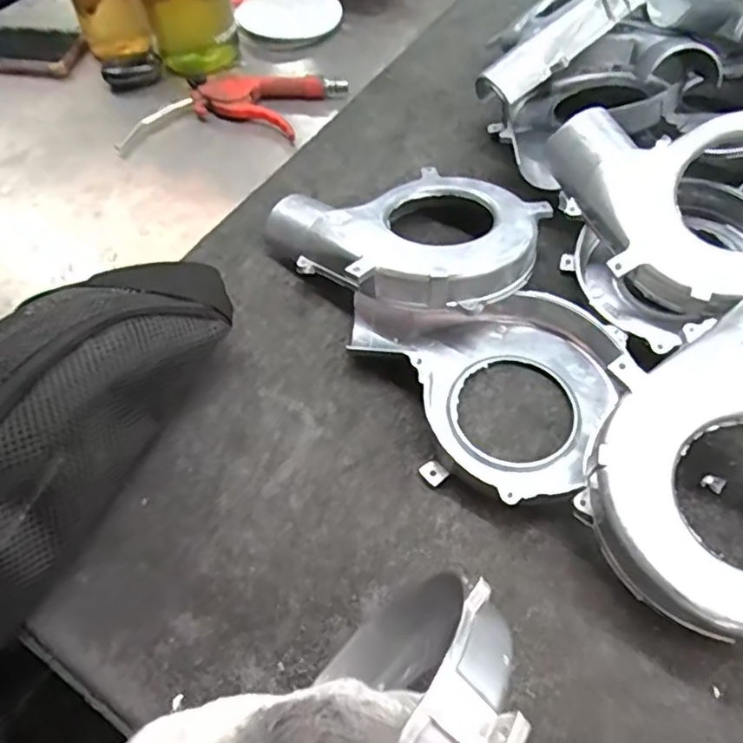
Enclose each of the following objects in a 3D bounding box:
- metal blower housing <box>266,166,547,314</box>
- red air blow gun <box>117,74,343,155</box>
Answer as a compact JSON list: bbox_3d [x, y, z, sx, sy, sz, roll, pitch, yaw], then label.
[{"bbox_3d":[0.032,-0.107,0.466,0.159,0.059,0.177,-37,63,-20],"label":"metal blower housing"},{"bbox_3d":[-0.136,-0.271,0.605,0.215,0.023,0.113,-1,57,1],"label":"red air blow gun"}]

